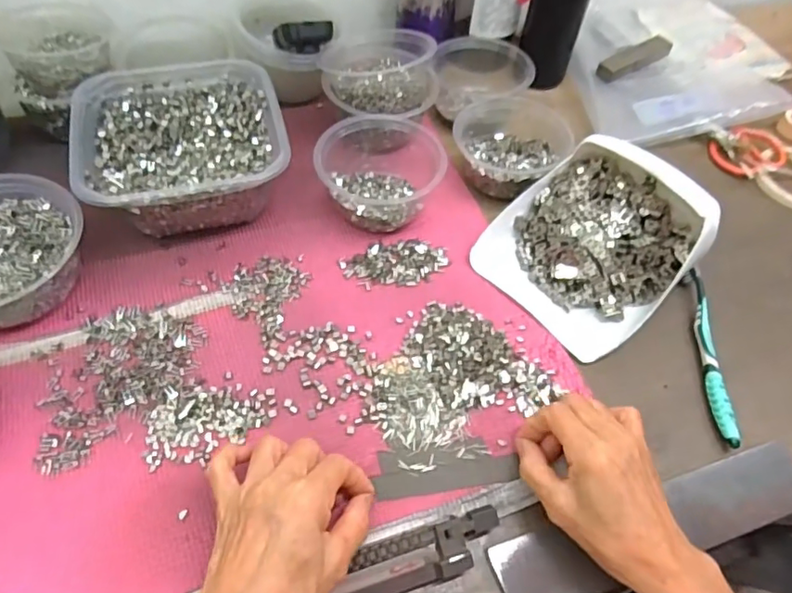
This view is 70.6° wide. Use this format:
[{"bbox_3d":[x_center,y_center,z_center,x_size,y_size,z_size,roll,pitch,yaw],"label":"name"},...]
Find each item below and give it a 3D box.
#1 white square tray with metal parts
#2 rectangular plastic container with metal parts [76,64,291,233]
[{"bbox_3d":[0.178,-0.056,0.490,0.169,0.080,0.156,-34,64,-25],"label":"white square tray with metal parts"},{"bbox_3d":[-0.193,-0.137,0.520,0.171,0.072,0.169,-13,56,-13],"label":"rectangular plastic container with metal parts"}]

